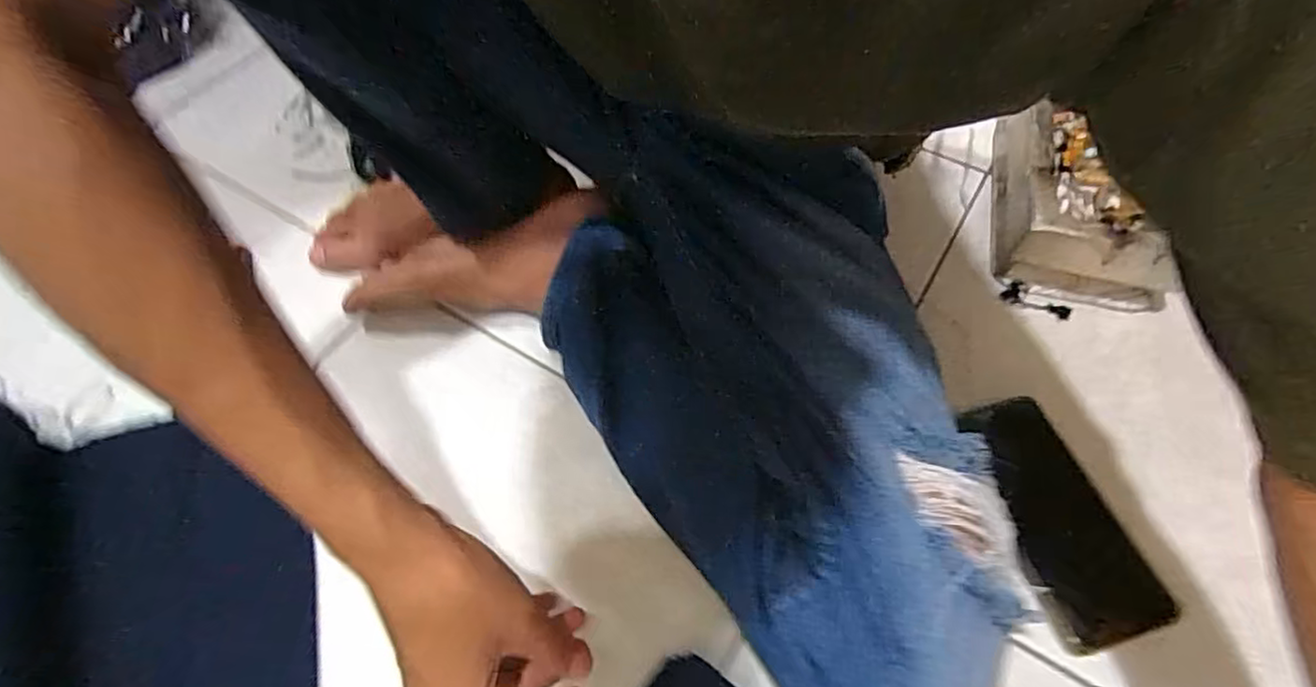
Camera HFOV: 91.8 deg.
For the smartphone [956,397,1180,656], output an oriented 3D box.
[{"bbox_3d":[0.268,0.116,0.436,0.075,0.012,0.161,-14,59,-7],"label":"smartphone"}]

